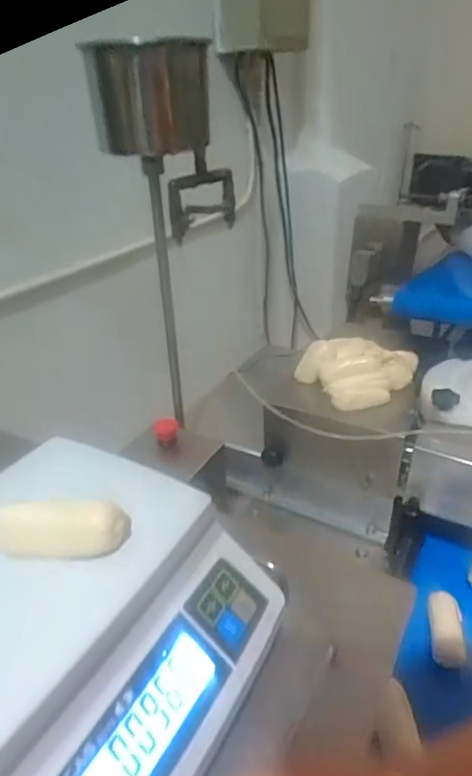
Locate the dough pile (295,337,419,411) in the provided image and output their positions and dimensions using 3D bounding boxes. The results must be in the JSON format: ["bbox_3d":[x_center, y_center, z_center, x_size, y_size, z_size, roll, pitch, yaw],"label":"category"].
[{"bbox_3d":[0.203,-0.037,0.878,0.163,0.058,0.143,-22,36,-29],"label":"dough pile"}]

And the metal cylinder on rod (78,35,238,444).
[{"bbox_3d":[-0.075,-0.151,0.734,0.161,0.564,0.115,-5,31,-3],"label":"metal cylinder on rod"}]

